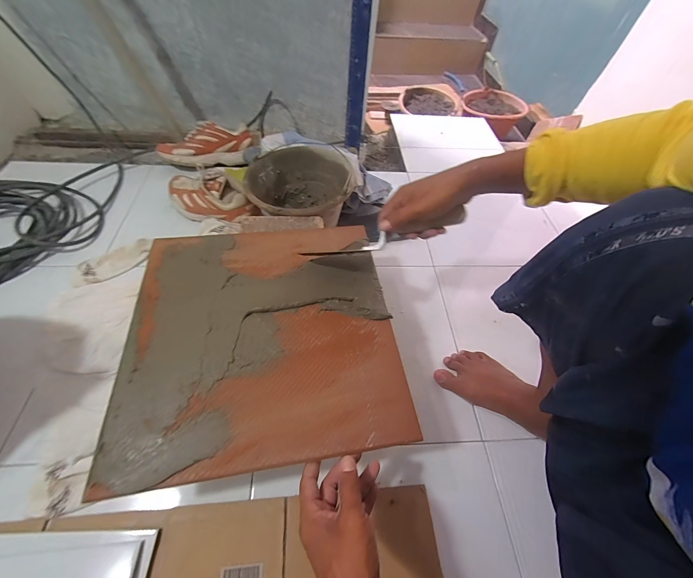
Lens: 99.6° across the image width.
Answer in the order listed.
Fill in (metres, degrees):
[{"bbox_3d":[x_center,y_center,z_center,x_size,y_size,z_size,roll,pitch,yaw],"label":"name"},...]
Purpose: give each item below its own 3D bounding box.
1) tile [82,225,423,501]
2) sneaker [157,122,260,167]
[{"bbox_3d":[-0.123,0.054,0.461,0.390,0.017,0.389,-5,55,-8],"label":"tile"},{"bbox_3d":[-0.401,-0.425,0.882,0.281,0.101,0.090,-19,58,-17],"label":"sneaker"}]

